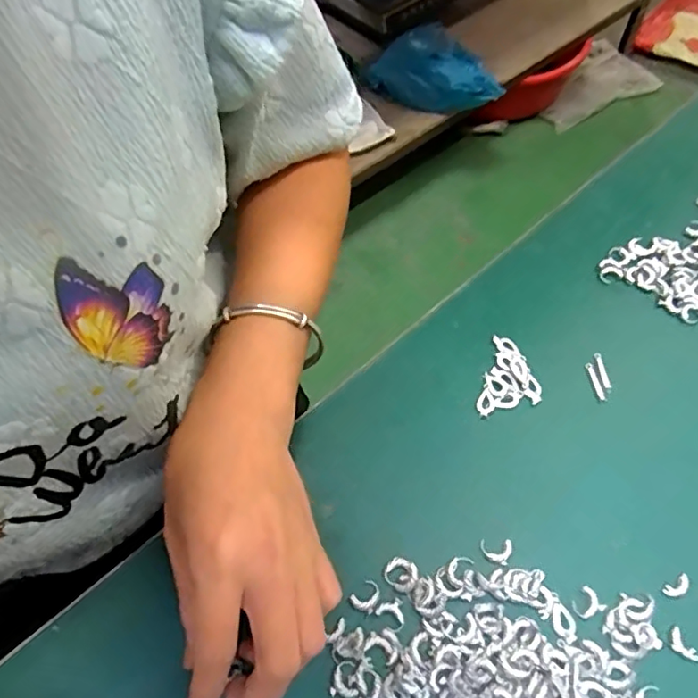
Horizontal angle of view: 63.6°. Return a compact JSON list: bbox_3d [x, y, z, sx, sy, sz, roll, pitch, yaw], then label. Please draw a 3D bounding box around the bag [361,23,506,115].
[{"bbox_3d":[0.188,-0.585,1.210,0.300,0.105,0.133,37,66,21],"label":"bag"}]

